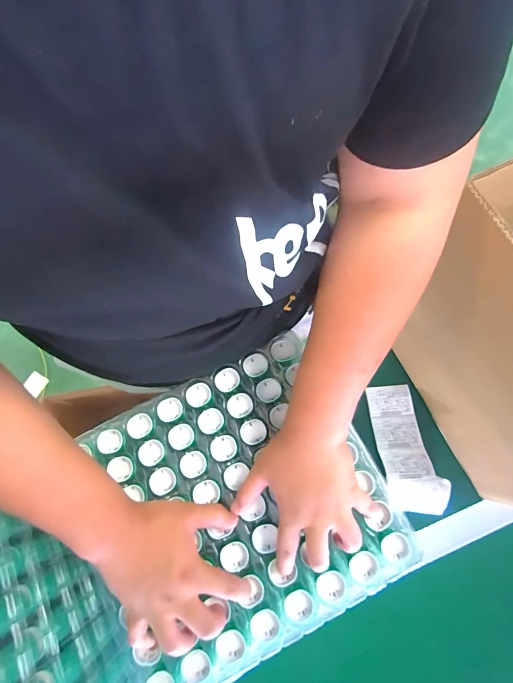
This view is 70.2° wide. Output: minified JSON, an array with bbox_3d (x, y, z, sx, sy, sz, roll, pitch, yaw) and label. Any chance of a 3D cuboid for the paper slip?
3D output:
[{"bbox_3d":[0.230,0.163,0.576,0.082,0.016,0.196,-8,60,-1],"label":"paper slip"}]

